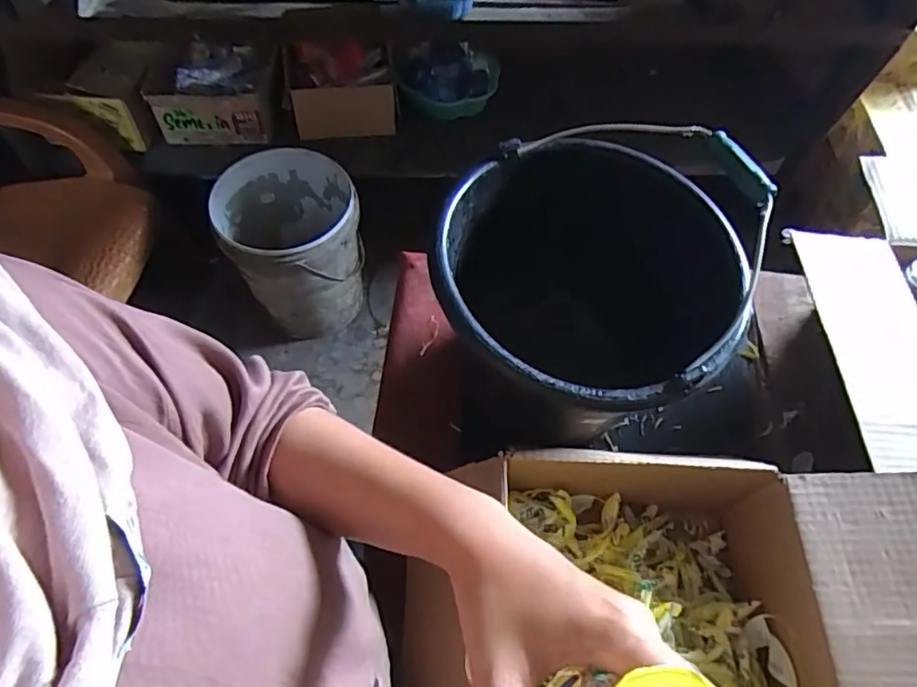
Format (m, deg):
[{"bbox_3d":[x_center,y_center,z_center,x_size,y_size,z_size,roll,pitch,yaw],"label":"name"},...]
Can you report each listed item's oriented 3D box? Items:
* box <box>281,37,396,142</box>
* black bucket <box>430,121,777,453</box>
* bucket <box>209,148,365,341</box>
[{"bbox_3d":[-0.275,-0.597,1.374,0.246,0.140,0.167,-3,61,-3],"label":"box"},{"bbox_3d":[0.115,-0.032,0.598,0.263,0.285,0.283,1,61,-1],"label":"black bucket"},{"bbox_3d":[-0.372,-0.222,1.360,0.290,0.335,0.287,1,61,-1],"label":"bucket"}]

